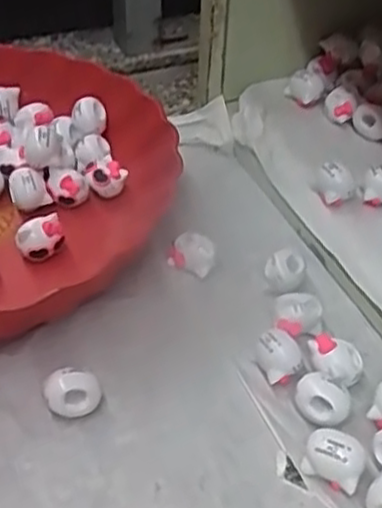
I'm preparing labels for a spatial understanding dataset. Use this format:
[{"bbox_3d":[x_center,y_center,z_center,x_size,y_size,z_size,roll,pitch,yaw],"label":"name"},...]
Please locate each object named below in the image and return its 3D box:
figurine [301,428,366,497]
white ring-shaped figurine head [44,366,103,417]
[{"bbox_3d":[0.062,0.087,0.306,0.025,0.017,0.017,24,48,21],"label":"figurine"},{"bbox_3d":[-0.054,0.065,0.326,0.022,0.021,0.018,10,44,8],"label":"white ring-shaped figurine head"}]

